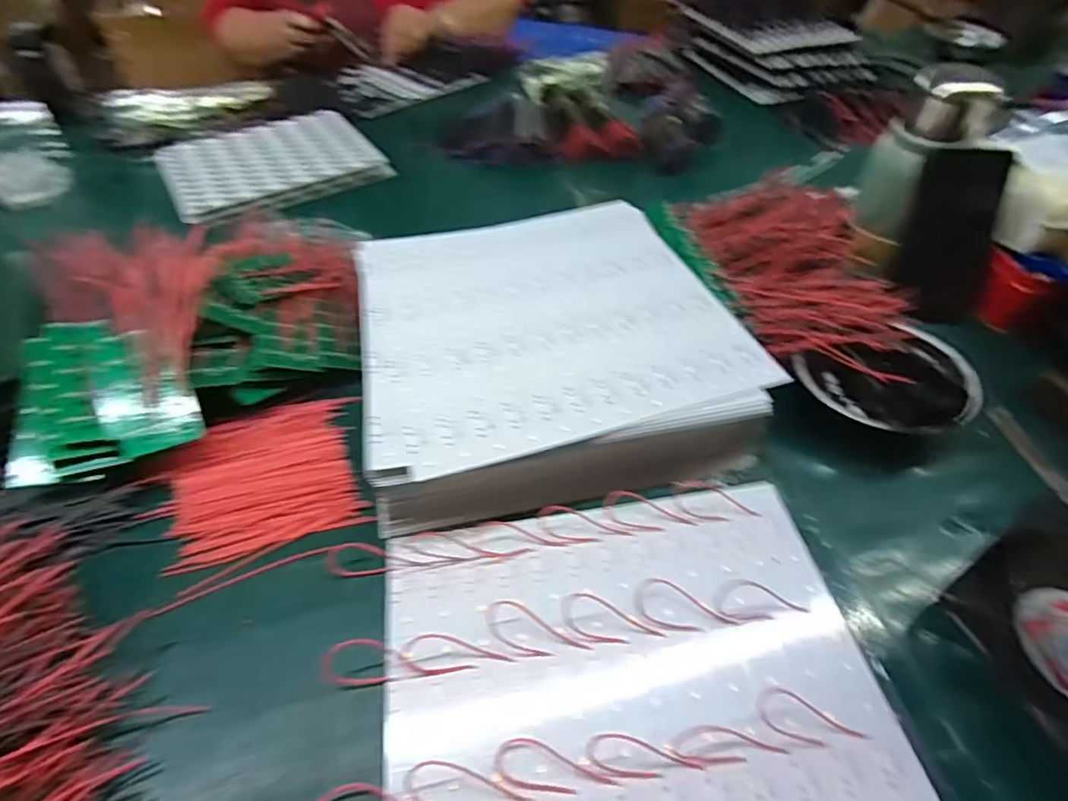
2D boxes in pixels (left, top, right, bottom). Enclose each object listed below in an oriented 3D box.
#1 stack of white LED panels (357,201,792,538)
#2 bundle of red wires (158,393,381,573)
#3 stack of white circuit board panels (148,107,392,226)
[{"bbox_3d":[0.011,-0.048,0.485,0.295,0.058,0.312,-9,47,-8],"label":"stack of white LED panels"},{"bbox_3d":[-0.199,0.053,0.431,0.132,0.008,0.131,-11,48,-10],"label":"bundle of red wires"},{"bbox_3d":[-0.352,-0.322,0.765,0.250,0.015,0.225,-27,53,-23],"label":"stack of white circuit board panels"}]

